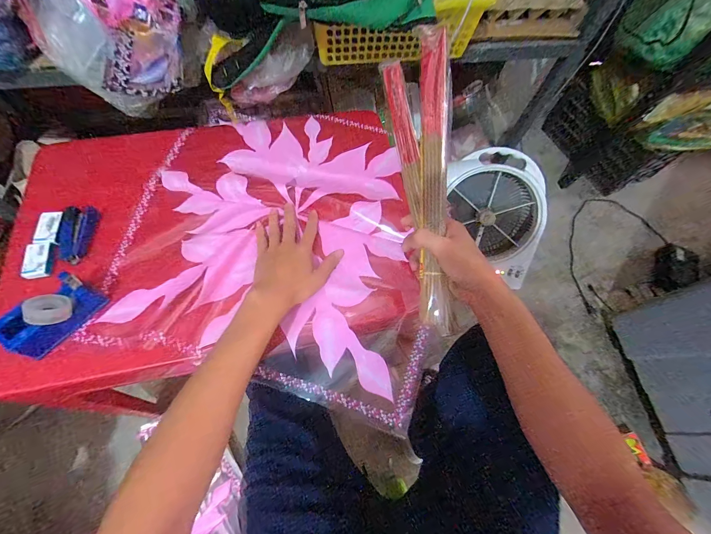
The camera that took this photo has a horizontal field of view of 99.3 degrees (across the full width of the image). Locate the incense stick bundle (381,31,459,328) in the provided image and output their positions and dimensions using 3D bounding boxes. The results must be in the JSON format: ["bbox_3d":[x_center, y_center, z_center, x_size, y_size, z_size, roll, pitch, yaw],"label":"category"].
[{"bbox_3d":[0.093,-0.103,0.397,0.071,0.059,0.377,-5,88,-6],"label":"incense stick bundle"}]

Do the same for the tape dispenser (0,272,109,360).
[{"bbox_3d":[-0.402,0.060,0.395,0.051,0.059,0.101,32,68,11],"label":"tape dispenser"}]

